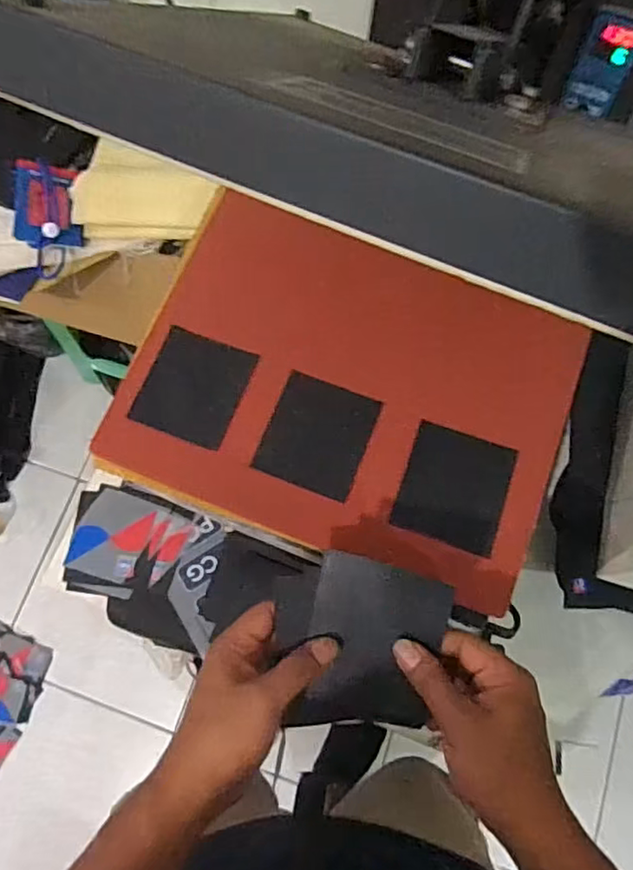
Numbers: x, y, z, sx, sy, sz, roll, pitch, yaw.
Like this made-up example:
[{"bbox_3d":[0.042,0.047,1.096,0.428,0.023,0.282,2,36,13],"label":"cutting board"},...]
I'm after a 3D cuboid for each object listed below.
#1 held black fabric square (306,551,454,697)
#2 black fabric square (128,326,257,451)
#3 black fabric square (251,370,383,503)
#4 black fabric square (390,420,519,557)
[{"bbox_3d":[0.040,0.131,0.399,0.087,0.006,0.090,10,87,6],"label":"held black fabric square"},{"bbox_3d":[-0.111,-0.044,0.549,0.086,0.004,0.096,19,76,3],"label":"black fabric square"},{"bbox_3d":[0.001,-0.001,0.538,0.089,0.005,0.096,20,76,8],"label":"black fabric square"},{"bbox_3d":[0.121,0.046,0.520,0.087,0.007,0.096,18,76,7],"label":"black fabric square"}]

